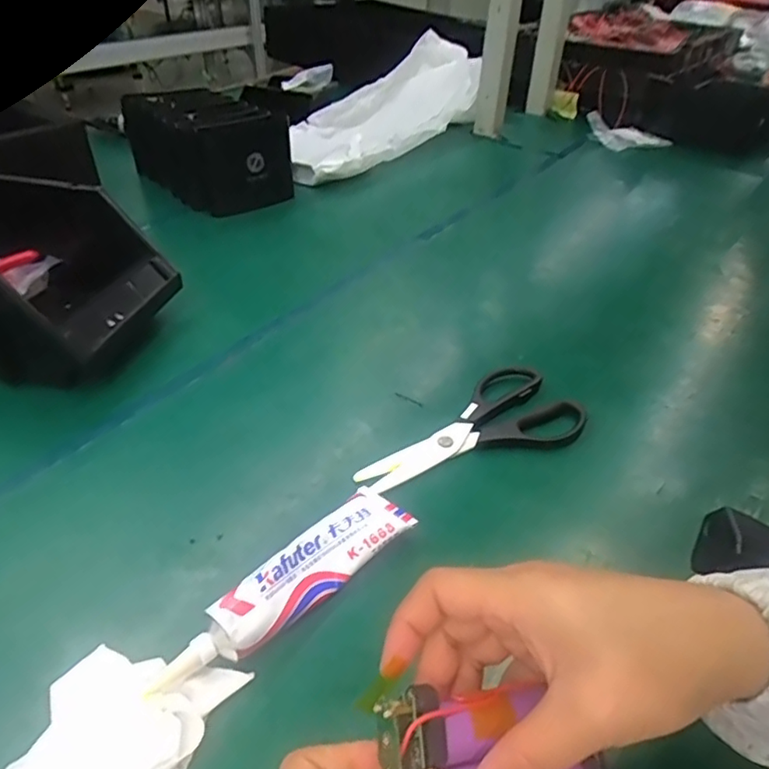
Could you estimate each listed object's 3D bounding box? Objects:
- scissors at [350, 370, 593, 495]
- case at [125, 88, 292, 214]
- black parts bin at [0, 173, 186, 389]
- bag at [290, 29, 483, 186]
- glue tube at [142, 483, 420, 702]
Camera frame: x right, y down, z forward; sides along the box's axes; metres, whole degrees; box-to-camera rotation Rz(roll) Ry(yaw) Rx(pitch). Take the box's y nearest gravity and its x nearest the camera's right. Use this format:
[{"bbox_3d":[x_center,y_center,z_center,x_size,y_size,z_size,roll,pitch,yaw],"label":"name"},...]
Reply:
[{"bbox_3d":[0.076,0.043,0.438,0.183,0.015,0.084,-30,49,-33],"label":"scissors"},{"bbox_3d":[-0.244,-0.328,0.806,0.131,0.110,0.224,-28,48,-32],"label":"case"},{"bbox_3d":[-0.341,-0.099,0.515,0.264,0.117,0.164,10,40,10],"label":"black parts bin"},{"bbox_3d":[-0.003,-0.464,0.975,0.205,0.122,0.470,30,47,29],"label":"bag"},{"bbox_3d":[-0.053,0.114,0.334,0.040,0.030,0.166,33,48,32],"label":"glue tube"}]

